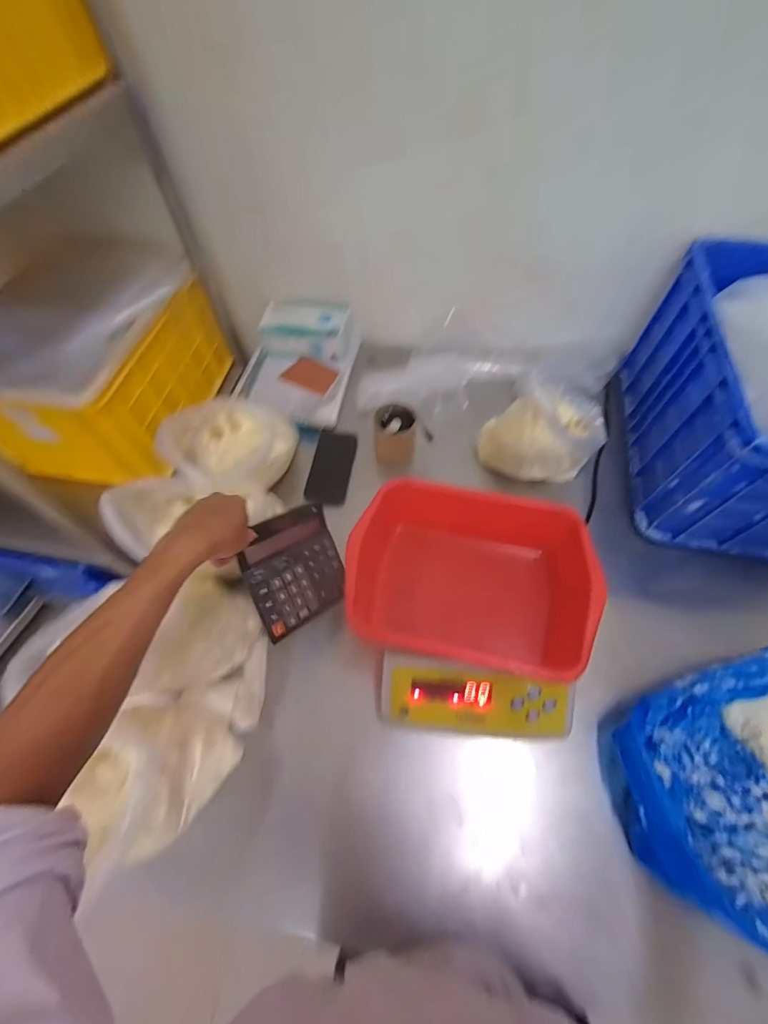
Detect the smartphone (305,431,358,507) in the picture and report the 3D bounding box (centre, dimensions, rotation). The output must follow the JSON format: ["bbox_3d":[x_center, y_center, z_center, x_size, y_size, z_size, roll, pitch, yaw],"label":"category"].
[{"bbox_3d":[-0.103,-0.093,0.806,0.076,0.015,0.167,12,64,-4],"label":"smartphone"}]

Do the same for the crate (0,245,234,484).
[{"bbox_3d":[-0.604,-0.335,0.879,0.350,0.244,0.471,5,60,5],"label":"crate"}]

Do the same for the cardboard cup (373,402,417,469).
[{"bbox_3d":[0.021,-0.146,0.782,0.081,0.115,0.088,-4,60,0],"label":"cardboard cup"}]

